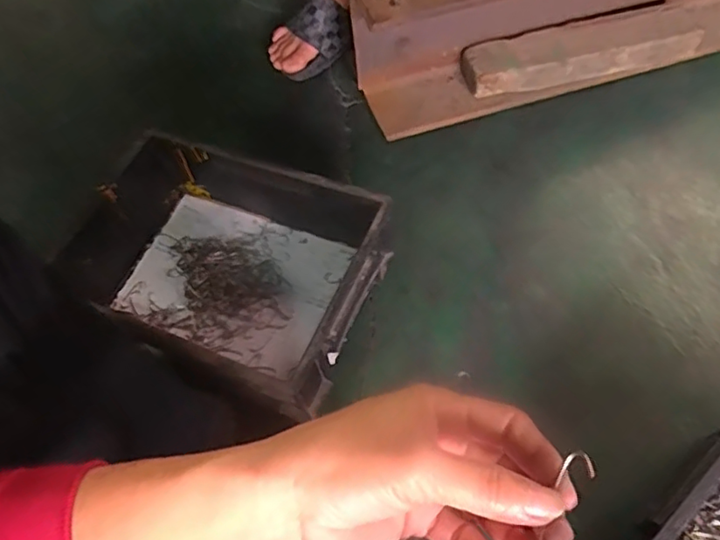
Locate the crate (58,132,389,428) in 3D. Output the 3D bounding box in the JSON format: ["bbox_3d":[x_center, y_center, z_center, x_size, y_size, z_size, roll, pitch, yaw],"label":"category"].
[{"bbox_3d":[-0.145,-0.023,0.705,0.323,0.118,0.227,19,63,15],"label":"crate"}]

